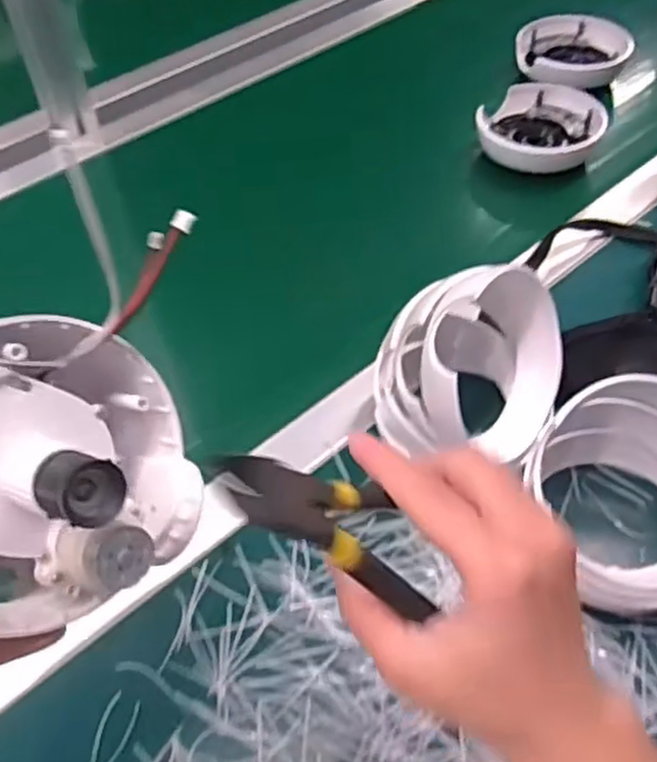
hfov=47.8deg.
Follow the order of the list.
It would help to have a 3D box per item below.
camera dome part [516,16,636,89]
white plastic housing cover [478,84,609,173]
[{"bbox_3d":[0.264,-0.348,0.801,0.114,0.036,0.122,5,51,5],"label":"camera dome part"},{"bbox_3d":[0.208,-0.247,0.722,0.114,0.043,0.087,24,55,22],"label":"white plastic housing cover"}]

